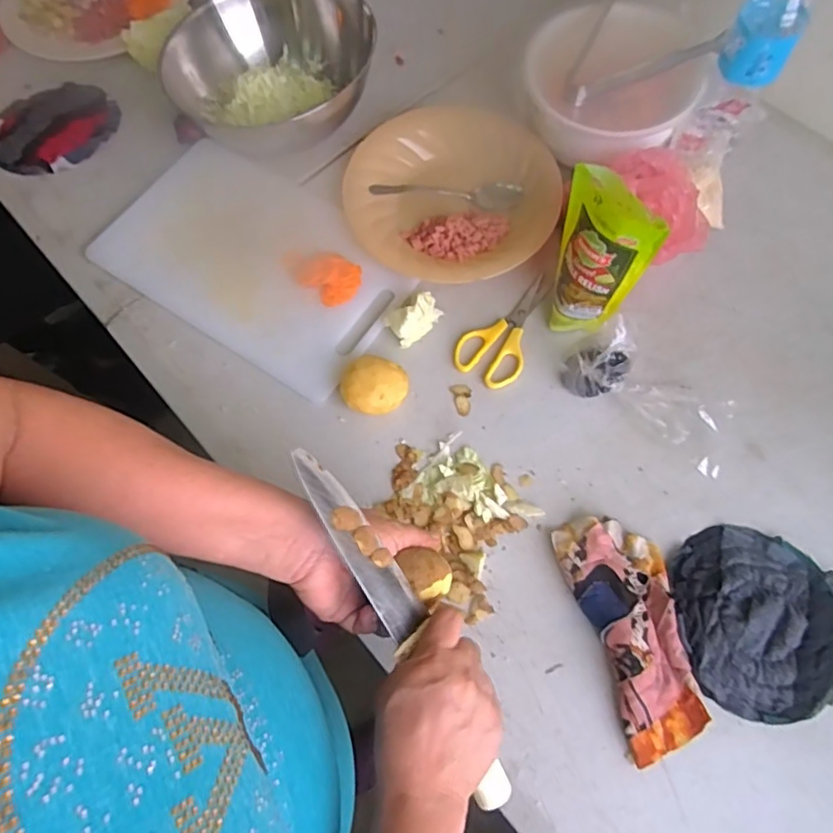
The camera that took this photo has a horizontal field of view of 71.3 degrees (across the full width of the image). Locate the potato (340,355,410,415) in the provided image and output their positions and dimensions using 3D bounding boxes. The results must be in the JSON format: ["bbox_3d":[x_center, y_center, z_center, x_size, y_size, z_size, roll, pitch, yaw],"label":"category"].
[{"bbox_3d":[-0.040,-0.027,0.570,0.060,0.037,0.056,-1,68,3],"label":"potato"}]

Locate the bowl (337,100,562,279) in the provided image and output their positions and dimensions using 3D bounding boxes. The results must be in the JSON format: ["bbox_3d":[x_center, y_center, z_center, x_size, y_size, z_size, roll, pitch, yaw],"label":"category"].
[{"bbox_3d":[0.038,-0.247,0.634,0.225,0.043,0.213,-1,68,3],"label":"bowl"}]

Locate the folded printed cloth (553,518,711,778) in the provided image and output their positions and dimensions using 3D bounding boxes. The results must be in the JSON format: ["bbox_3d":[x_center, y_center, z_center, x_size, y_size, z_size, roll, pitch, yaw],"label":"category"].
[{"bbox_3d":[0.179,0.168,0.469,0.080,0.025,0.182,-16,68,-4],"label":"folded printed cloth"}]

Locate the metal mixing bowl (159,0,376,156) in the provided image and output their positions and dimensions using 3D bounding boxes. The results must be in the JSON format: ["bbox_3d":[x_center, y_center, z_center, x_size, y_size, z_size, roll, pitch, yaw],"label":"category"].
[{"bbox_3d":[-0.164,-0.384,0.661,0.212,0.097,0.230,-31,69,-9],"label":"metal mixing bowl"}]

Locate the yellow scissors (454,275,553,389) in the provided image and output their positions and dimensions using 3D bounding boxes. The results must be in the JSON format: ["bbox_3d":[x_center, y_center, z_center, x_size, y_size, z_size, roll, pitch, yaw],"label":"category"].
[{"bbox_3d":[0.093,-0.094,0.600,0.067,0.007,0.137,26,72,13],"label":"yellow scissors"}]

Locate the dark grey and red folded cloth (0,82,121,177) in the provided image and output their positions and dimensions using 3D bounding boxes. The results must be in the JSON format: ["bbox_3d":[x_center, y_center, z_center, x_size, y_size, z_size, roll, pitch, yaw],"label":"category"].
[{"bbox_3d":[-0.459,-0.367,0.732,0.146,0.014,0.155,41,75,17],"label":"dark grey and red folded cloth"}]

